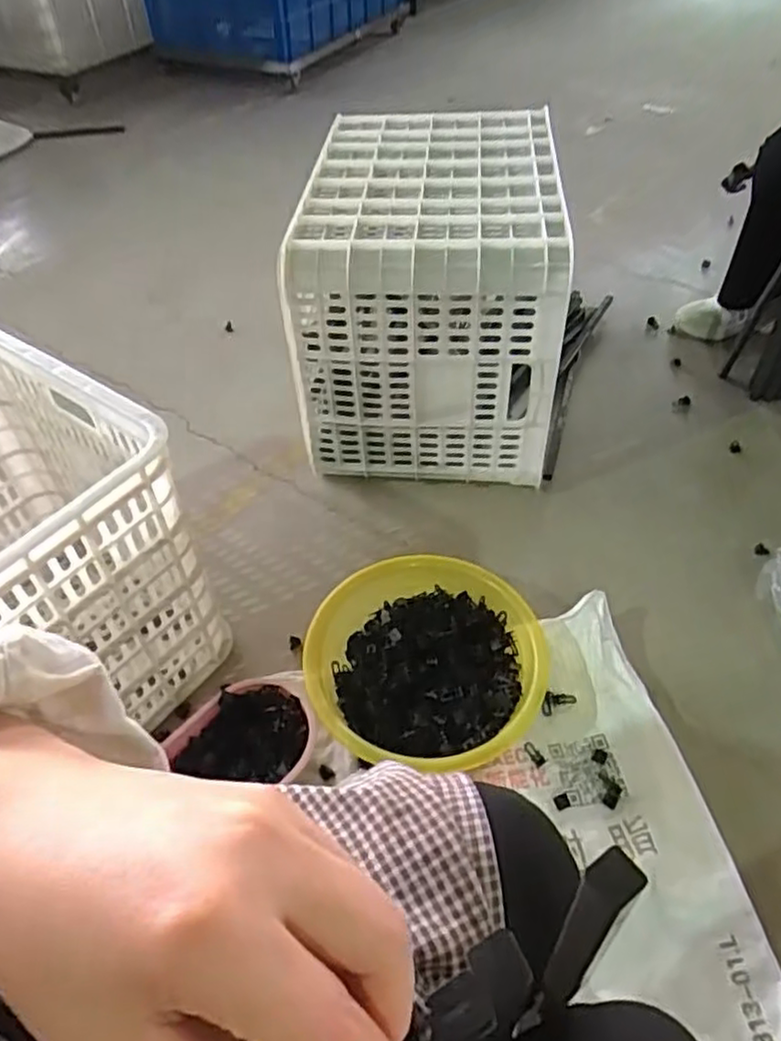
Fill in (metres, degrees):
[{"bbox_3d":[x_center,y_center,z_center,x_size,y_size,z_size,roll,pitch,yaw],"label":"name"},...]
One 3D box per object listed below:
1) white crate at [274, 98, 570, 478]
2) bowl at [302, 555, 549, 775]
[{"bbox_3d":[0.067,-0.401,1.232,0.390,0.419,0.583,2,48,4],"label":"white crate"},{"bbox_3d":[0.047,0.183,0.905,0.289,0.096,0.275,-1,48,1],"label":"bowl"}]

